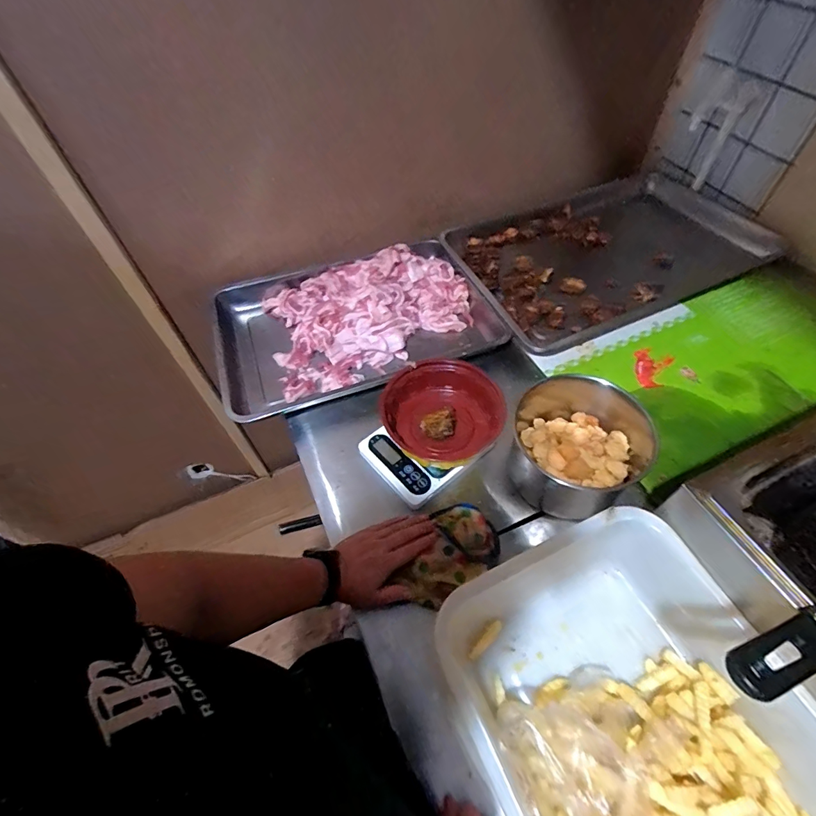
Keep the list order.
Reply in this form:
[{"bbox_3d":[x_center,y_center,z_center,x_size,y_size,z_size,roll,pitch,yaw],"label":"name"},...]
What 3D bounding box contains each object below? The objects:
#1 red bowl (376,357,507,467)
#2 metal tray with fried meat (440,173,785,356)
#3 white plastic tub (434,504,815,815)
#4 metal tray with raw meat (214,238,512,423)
[{"bbox_3d":[0.056,0.005,0.659,0.166,0.072,0.158,-31,58,-20],"label":"red bowl"},{"bbox_3d":[0.411,-0.331,0.897,0.598,0.042,0.382,-20,55,-13],"label":"metal tray with fried meat"},{"bbox_3d":[0.235,0.309,0.420,0.310,0.084,0.369,-20,55,-14],"label":"white plastic tub"},{"bbox_3d":[-0.106,-0.161,0.825,0.506,0.080,0.343,-17,55,-11],"label":"metal tray with raw meat"}]

